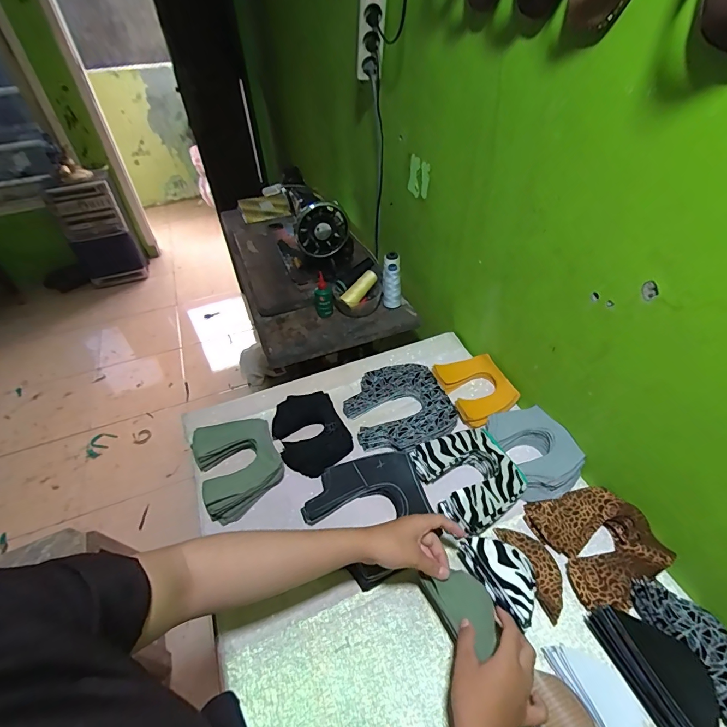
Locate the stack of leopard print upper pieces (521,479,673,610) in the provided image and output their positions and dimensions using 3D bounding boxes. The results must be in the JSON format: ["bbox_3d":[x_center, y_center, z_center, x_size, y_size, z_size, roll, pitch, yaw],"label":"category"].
[{"bbox_3d":[0.339,0.252,0.569,0.137,0.052,0.160,-14,46,-11],"label":"stack of leopard print upper pieces"}]

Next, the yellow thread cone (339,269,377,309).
[{"bbox_3d":[-0.008,-0.190,0.998,0.038,0.035,0.120,30,68,29],"label":"yellow thread cone"}]

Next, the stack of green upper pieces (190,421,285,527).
[{"bbox_3d":[-0.217,0.169,0.685,0.132,0.047,0.174,-22,48,-19],"label":"stack of green upper pieces"}]

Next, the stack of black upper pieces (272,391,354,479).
[{"bbox_3d":[-0.100,0.123,0.738,0.123,0.032,0.161,-21,47,-18],"label":"stack of black upper pieces"}]

